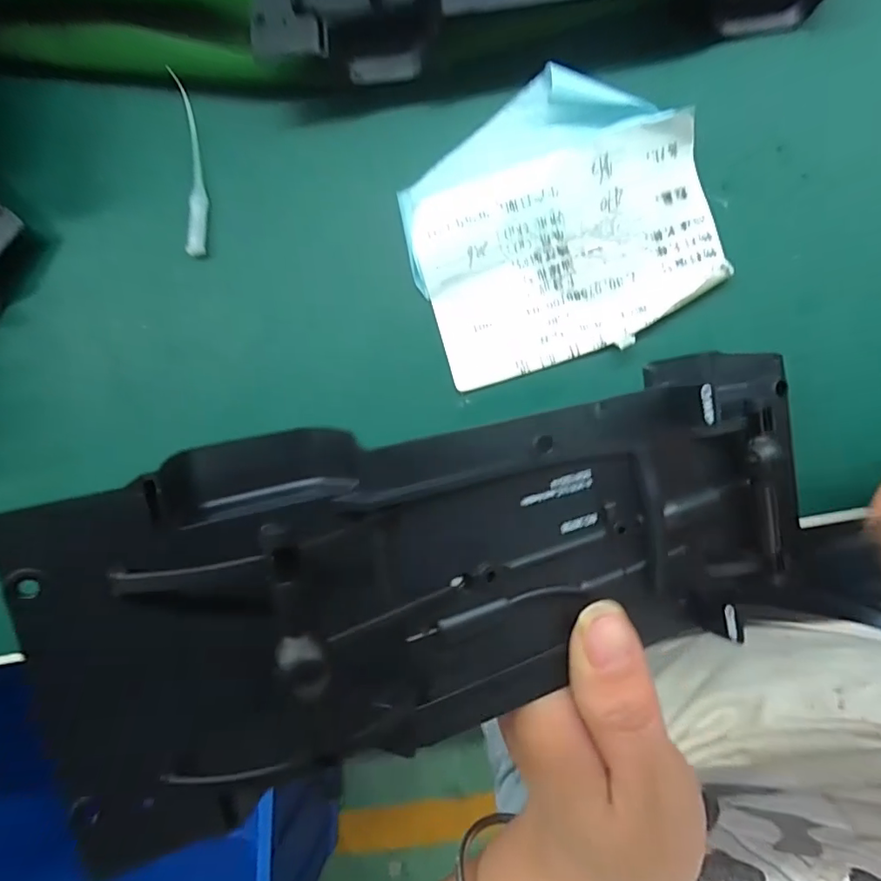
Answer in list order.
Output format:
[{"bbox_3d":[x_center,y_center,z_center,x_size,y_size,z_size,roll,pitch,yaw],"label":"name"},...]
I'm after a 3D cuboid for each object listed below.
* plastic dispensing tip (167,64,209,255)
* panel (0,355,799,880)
[{"bbox_3d":[-0.096,-0.105,0.204,0.010,0.006,0.066,-9,87,8],"label":"plastic dispensing tip"},{"bbox_3d":[0.014,0.028,0.121,0.178,0.025,0.072,-9,90,-22],"label":"panel"}]

